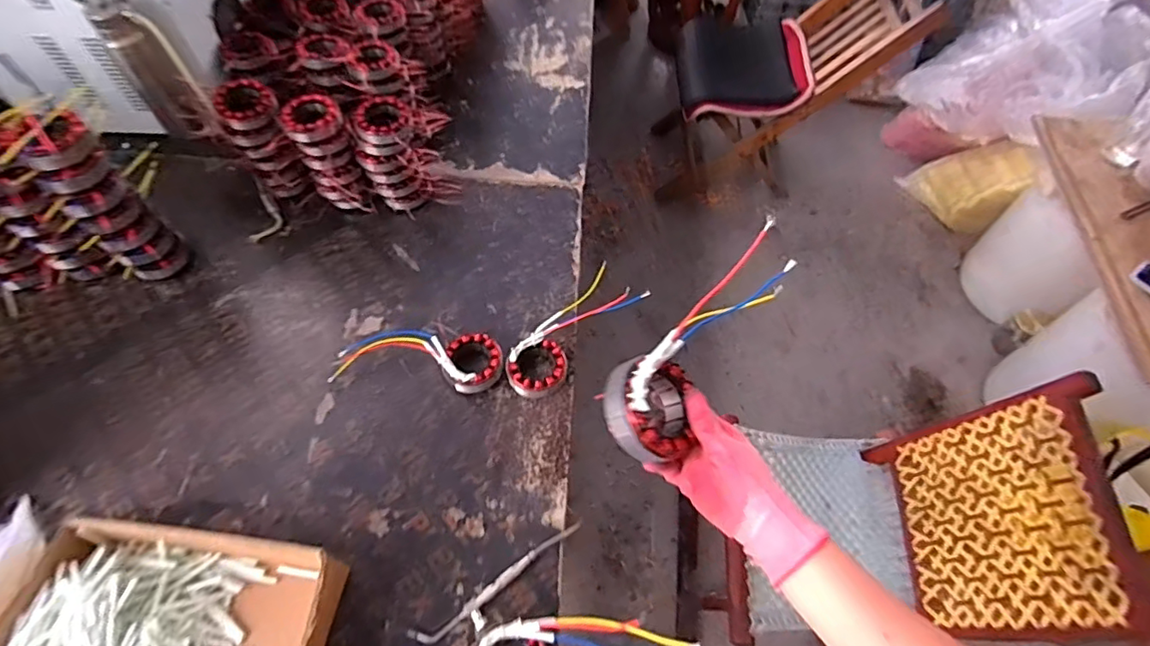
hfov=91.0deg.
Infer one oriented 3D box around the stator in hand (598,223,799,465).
[{"bbox_3d":[0.108,0.021,0.505,0.078,0.069,0.229,33,66,16],"label":"stator in hand"}]

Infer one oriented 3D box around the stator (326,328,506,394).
[{"bbox_3d":[-0.236,0.056,0.848,0.256,0.043,0.087,3,59,-1],"label":"stator"}]

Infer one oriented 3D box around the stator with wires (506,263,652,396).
[{"bbox_3d":[0.001,0.011,0.884,0.082,0.046,0.262,36,64,18],"label":"stator with wires"}]

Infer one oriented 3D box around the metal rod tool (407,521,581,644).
[{"bbox_3d":[-0.090,0.323,0.704,0.235,0.010,0.026,-28,64,-18],"label":"metal rod tool"}]

